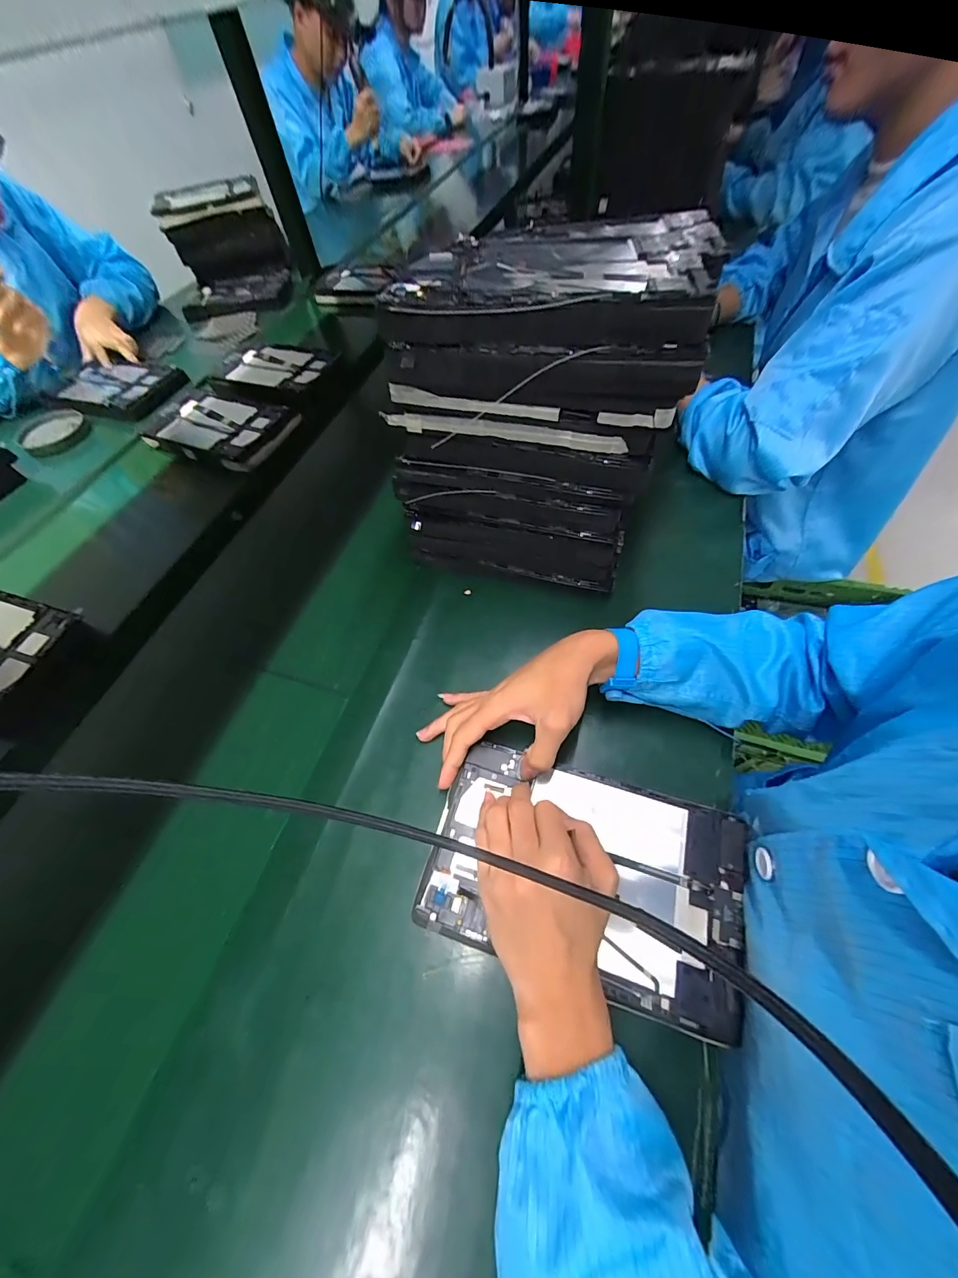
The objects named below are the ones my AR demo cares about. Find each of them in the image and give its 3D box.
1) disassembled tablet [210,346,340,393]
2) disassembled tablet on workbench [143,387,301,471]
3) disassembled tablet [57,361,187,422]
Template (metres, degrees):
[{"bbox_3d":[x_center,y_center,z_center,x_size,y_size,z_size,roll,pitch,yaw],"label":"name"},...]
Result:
[{"bbox_3d":[-0.395,-0.543,0.815,0.203,0.014,0.159,19,62,15],"label":"disassembled tablet"},{"bbox_3d":[-0.466,-0.379,0.741,0.258,0.028,0.160,20,62,15],"label":"disassembled tablet on workbench"},{"bbox_3d":[-0.707,-0.497,0.804,0.216,0.018,0.163,11,61,11],"label":"disassembled tablet"}]

